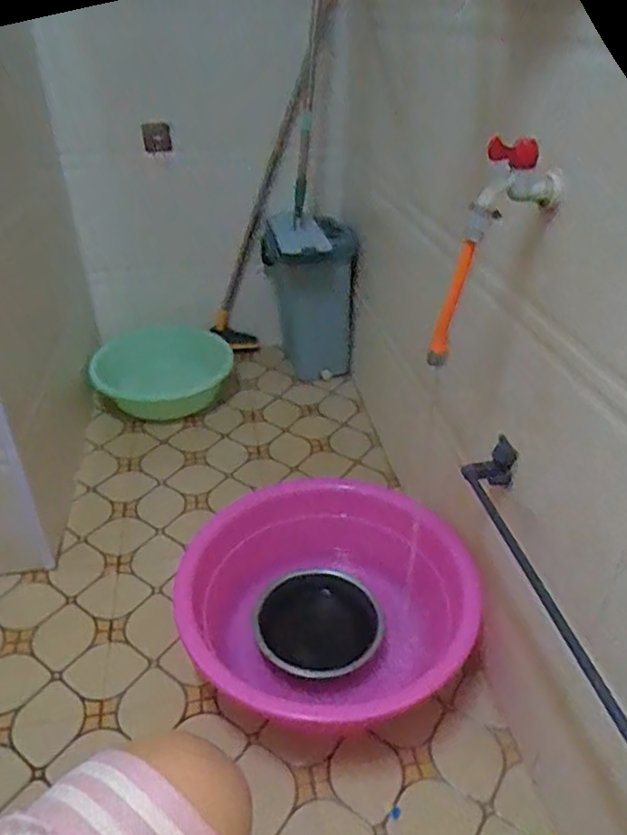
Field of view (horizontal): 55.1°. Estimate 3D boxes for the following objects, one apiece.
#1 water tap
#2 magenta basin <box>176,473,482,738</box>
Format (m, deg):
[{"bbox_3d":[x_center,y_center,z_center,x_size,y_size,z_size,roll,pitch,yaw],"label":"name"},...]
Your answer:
[{"bbox_3d":[0.216,-0.248,0.647,0.095,0.097,0.034,-10,36,-15],"label":"water tap"},{"bbox_3d":[0.013,0.293,0.964,0.410,0.172,0.427,1,34,0],"label":"magenta basin"}]

